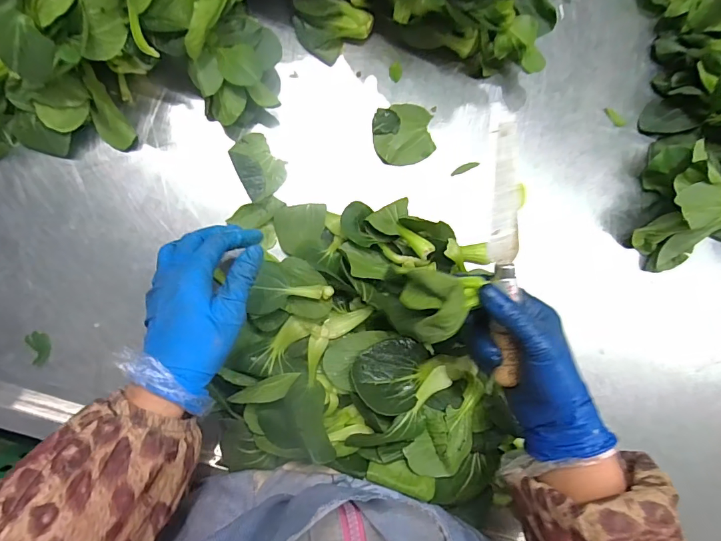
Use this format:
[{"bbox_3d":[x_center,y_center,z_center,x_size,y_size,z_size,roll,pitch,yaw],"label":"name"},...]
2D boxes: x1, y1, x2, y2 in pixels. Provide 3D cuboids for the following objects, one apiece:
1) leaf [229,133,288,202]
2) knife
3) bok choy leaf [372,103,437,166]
[{"bbox_3d":[-0.099,-0.103,0.402,0.043,0.005,0.061,-28,94,-5],"label":"leaf"},{"bbox_3d":[0.108,-0.008,0.305,0.019,0.015,0.188,-4,99,-6],"label":"knife"},{"bbox_3d":[0.043,-0.138,0.423,0.062,0.018,0.059,0,91,-6],"label":"bok choy leaf"}]

